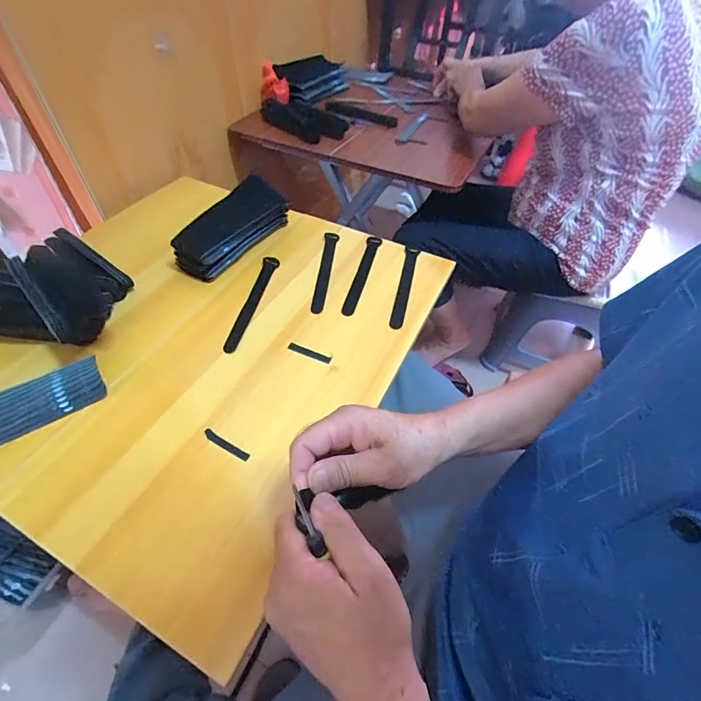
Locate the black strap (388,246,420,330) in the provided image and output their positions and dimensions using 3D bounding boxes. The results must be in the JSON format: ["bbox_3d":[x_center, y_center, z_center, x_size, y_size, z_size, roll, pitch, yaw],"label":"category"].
[{"bbox_3d":[0.087,-0.105,0.602,0.023,0.008,0.193,11,51,7],"label":"black strap"}]

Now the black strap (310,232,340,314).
[{"bbox_3d":[-0.041,-0.131,0.614,0.023,0.012,0.193,4,50,2],"label":"black strap"}]

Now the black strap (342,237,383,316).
[{"bbox_3d":[0.020,-0.126,0.616,0.026,0.008,0.197,11,51,7],"label":"black strap"}]

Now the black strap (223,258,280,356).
[{"bbox_3d":[-0.144,-0.077,0.557,0.019,0.013,0.196,9,51,6],"label":"black strap"}]

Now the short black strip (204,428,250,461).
[{"bbox_3d":[-0.137,0.103,0.416,0.060,0.004,0.010,25,54,18],"label":"short black strip"}]

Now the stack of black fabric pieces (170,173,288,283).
[{"bbox_3d":[-0.191,-0.198,0.625,0.073,0.075,0.202,25,54,18],"label":"stack of black fabric pieces"}]

